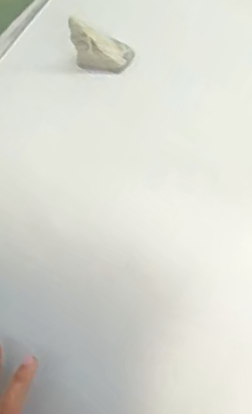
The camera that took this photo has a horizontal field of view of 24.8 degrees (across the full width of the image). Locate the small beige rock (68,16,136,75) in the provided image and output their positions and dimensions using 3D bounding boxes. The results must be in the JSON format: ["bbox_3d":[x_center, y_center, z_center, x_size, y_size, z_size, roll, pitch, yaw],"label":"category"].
[{"bbox_3d":[-0.032,-0.192,0.693,0.079,0.042,0.036,14,62,4],"label":"small beige rock"}]

